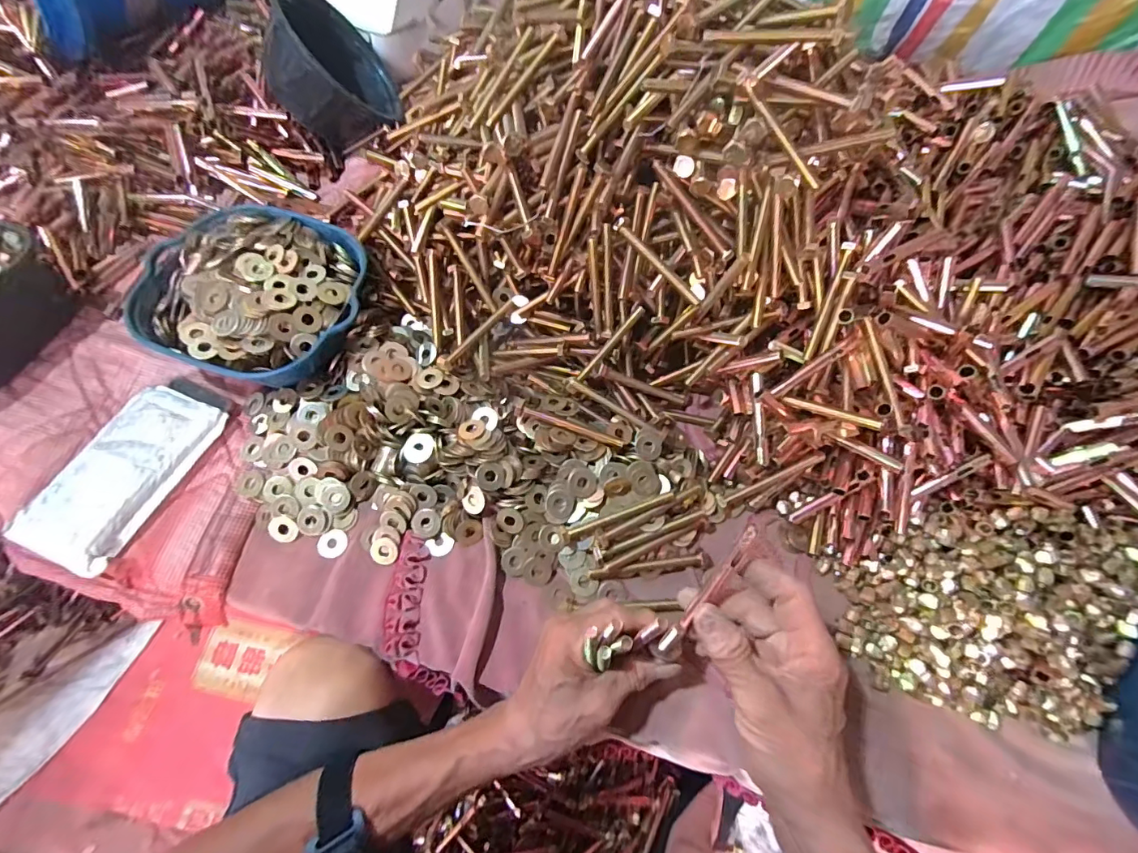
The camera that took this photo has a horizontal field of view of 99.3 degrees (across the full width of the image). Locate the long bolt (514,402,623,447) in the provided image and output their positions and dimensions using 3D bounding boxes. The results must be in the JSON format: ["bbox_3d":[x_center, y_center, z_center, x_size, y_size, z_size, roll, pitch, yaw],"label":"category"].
[{"bbox_3d":[-0.001,-0.001,0.452,0.106,0.011,0.013,21,67,6],"label":"long bolt"}]

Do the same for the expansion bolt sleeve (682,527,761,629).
[{"bbox_3d":[0.099,0.099,0.319,0.009,0.012,0.083,34,104,11],"label":"expansion bolt sleeve"}]

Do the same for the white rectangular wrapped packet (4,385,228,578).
[{"bbox_3d":[-0.397,0.037,0.427,0.091,0.029,0.160,22,67,6],"label":"white rectangular wrapped packet"}]

